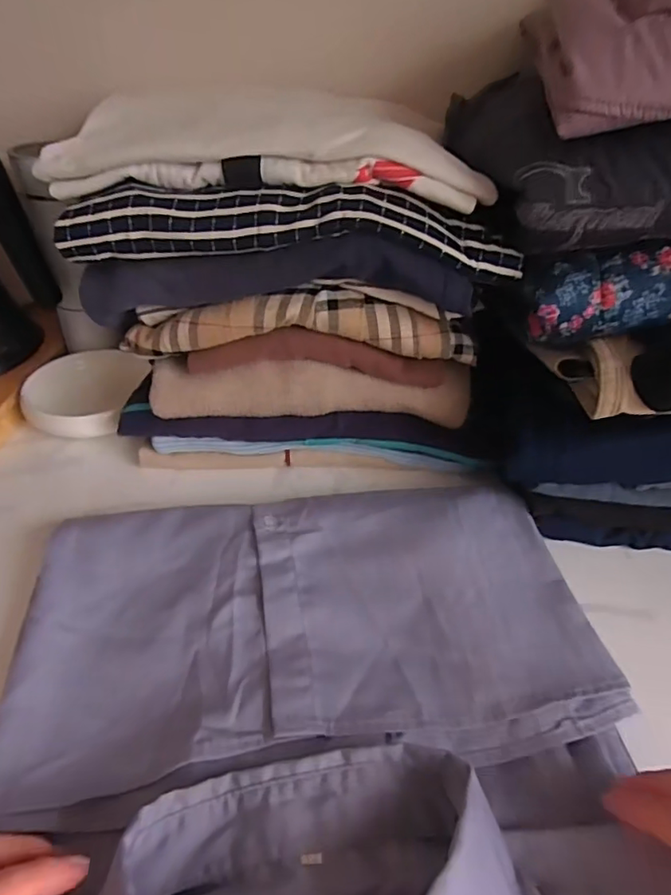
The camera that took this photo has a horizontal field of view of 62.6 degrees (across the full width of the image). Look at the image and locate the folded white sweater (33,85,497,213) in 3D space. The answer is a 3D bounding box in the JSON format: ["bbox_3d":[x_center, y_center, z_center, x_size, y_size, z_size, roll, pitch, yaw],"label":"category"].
[{"bbox_3d":[-0.051,-0.214,0.386,0.277,0.049,0.180,-2,40,-5],"label":"folded white sweater"}]

